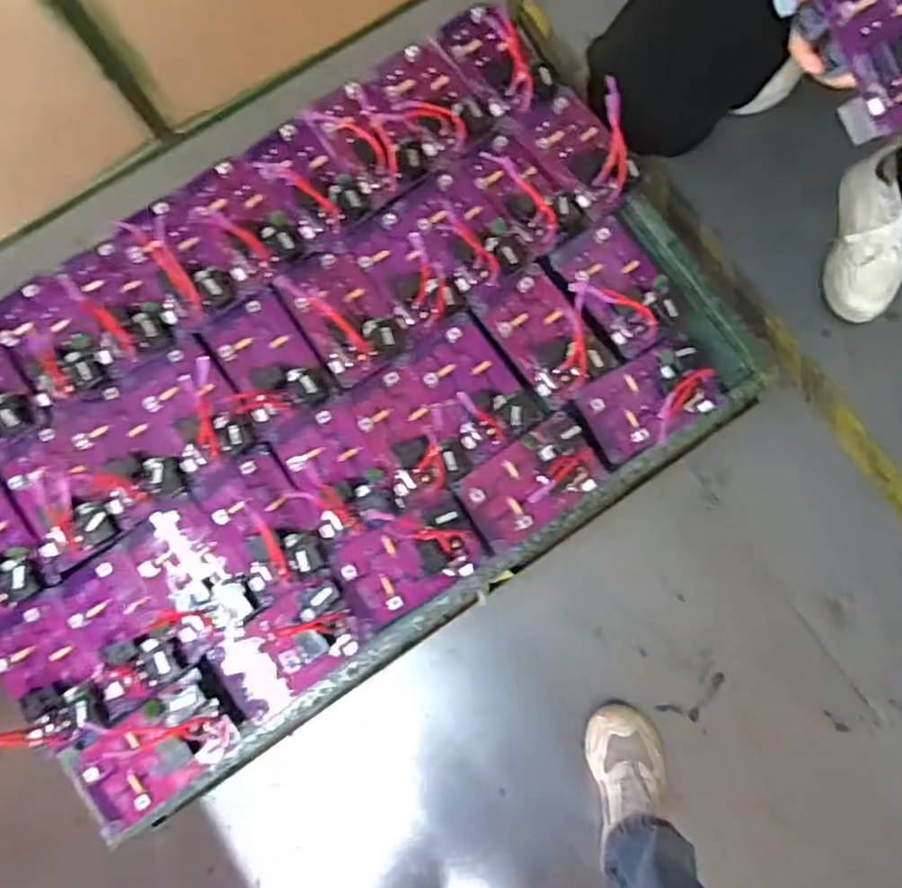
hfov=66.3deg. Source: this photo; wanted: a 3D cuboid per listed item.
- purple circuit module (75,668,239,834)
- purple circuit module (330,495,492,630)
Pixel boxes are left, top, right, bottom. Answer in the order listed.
[{"bbox_3d":[-0.276,0.282,0.640,0.138,0.026,0.083,-34,83,-7],"label":"purple circuit module"},{"bbox_3d":[-0.037,0.110,0.667,0.132,0.014,0.083,-26,82,-5],"label":"purple circuit module"}]

